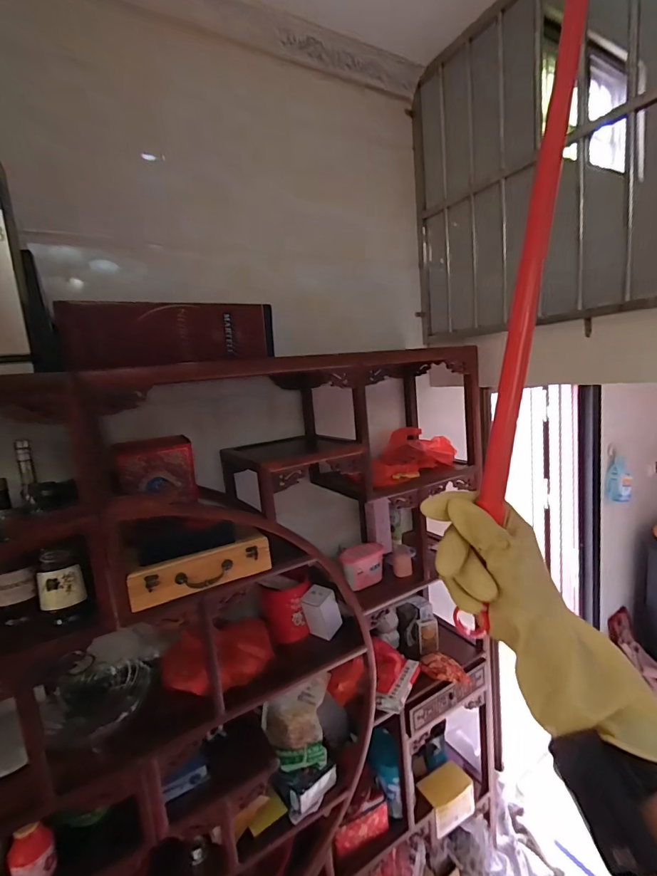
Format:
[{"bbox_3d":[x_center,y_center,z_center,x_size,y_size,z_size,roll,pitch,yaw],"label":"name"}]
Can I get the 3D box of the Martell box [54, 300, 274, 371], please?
[{"bbox_3d":[-0.360,-0.249,0.987,0.469,0.138,0.078,-10,10,-30],"label":"Martell box"}]

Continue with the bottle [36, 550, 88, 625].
[{"bbox_3d":[-0.528,0.288,0.819,0.073,0.148,0.067,-12,11,-40],"label":"bottle"}]

